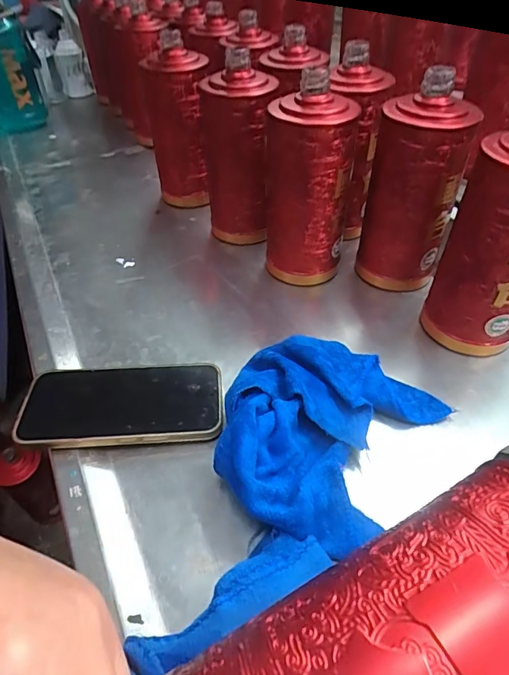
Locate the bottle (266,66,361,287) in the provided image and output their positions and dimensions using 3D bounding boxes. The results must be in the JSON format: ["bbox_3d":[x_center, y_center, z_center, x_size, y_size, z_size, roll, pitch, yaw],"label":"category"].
[{"bbox_3d":[0.055,-0.155,0.459,0.086,0.188,0.078,0,43,1],"label":"bottle"}]

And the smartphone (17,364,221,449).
[{"bbox_3d":[-0.107,0.054,0.364,0.157,0.019,0.081,-4,43,-5],"label":"smartphone"}]

